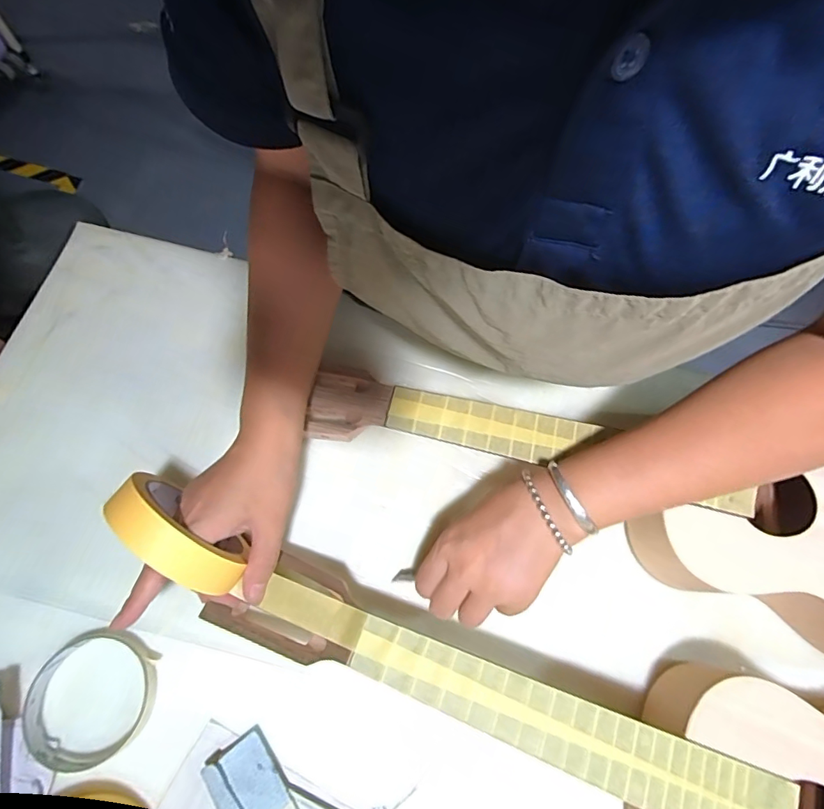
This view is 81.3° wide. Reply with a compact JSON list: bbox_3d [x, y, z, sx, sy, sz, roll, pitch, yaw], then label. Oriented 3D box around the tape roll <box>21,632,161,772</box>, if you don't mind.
[{"bbox_3d":[-0.225,0.207,0.338,0.079,0.015,0.081,1,69,-2],"label":"tape roll"}]

